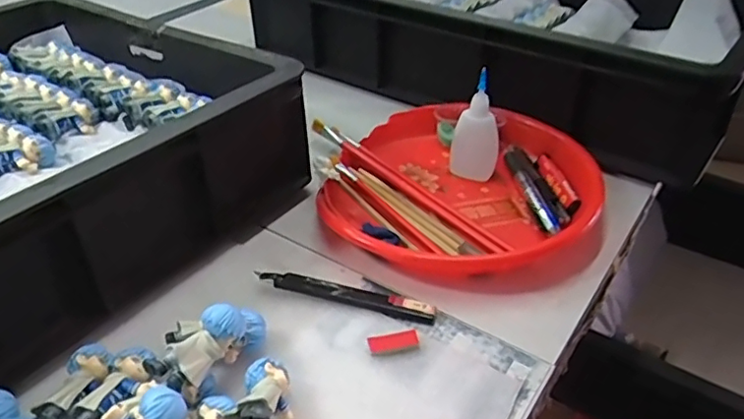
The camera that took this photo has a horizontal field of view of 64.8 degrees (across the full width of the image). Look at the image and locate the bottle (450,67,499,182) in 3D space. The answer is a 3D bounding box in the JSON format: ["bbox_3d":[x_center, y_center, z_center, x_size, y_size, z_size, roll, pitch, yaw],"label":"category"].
[{"bbox_3d":[0.097,-0.076,0.546,0.021,0.101,0.042,-31,46,-34],"label":"bottle"}]

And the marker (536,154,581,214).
[{"bbox_3d":[0.171,-0.027,0.549,0.013,0.014,0.083,-6,37,-7],"label":"marker"}]

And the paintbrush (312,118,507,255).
[{"bbox_3d":[0.023,-0.029,0.553,0.013,0.017,0.256,-28,45,-31],"label":"paintbrush"}]

